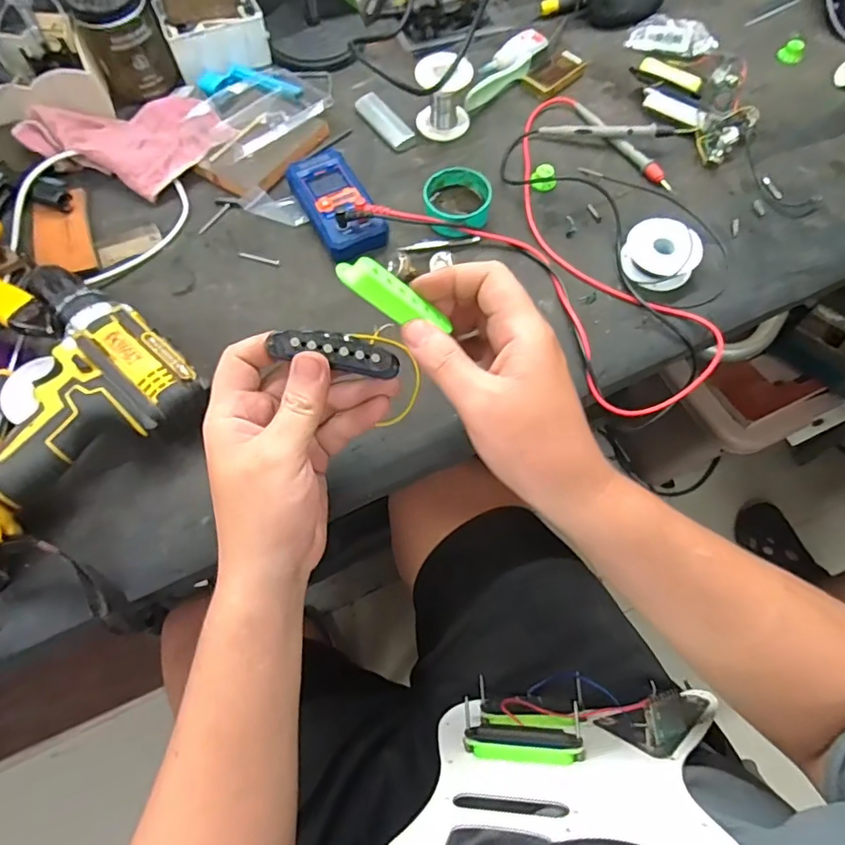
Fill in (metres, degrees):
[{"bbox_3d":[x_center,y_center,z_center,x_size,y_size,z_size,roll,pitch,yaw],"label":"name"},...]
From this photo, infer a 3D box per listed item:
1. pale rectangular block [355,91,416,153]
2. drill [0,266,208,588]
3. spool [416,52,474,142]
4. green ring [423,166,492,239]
[{"bbox_3d":[-0.039,-0.312,0.540,0.025,0.014,0.081,-32,71,-12],"label":"pale rectangular block"},{"bbox_3d":[-0.283,-0.013,0.374,0.182,0.082,0.199,40,72,16],"label":"drill"},{"bbox_3d":[0.021,-0.326,0.518,0.055,0.054,0.052,0,68,0],"label":"spool"},{"bbox_3d":[0.032,-0.203,0.482,0.059,0.023,0.066,-5,68,-2],"label":"green ring"}]

